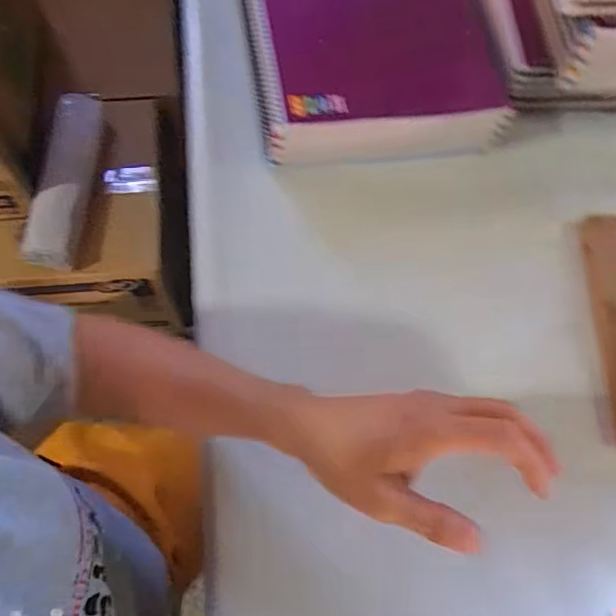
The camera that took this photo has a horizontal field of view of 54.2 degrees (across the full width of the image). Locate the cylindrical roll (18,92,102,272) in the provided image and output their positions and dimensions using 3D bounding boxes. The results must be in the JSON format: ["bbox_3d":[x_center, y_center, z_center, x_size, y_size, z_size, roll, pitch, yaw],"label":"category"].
[{"bbox_3d":[-0.379,-0.207,0.941,0.084,0.054,0.304,0,67,-4],"label":"cylindrical roll"}]

